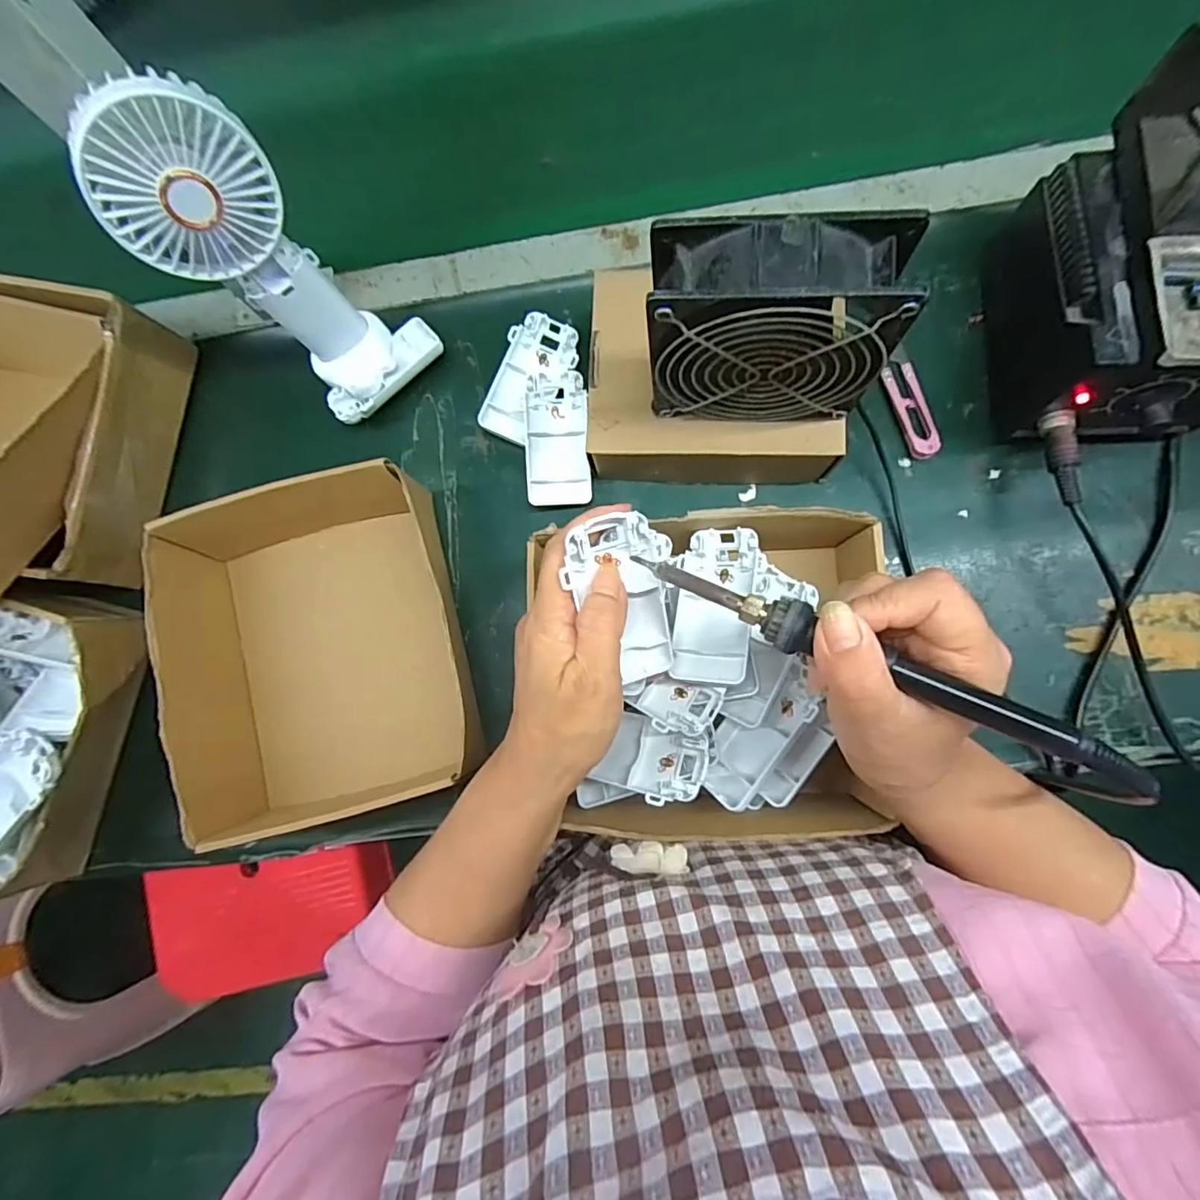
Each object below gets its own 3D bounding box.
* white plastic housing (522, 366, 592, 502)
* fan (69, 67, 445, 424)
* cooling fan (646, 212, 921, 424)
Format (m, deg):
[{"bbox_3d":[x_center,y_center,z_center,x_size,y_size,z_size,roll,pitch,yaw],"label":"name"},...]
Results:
[{"bbox_3d":[-0.030,-0.116,0.410,0.044,0.024,0.094,-3,83,4],"label":"white plastic housing"},{"bbox_3d":[-0.189,-0.196,0.347,0.094,0.188,0.095,42,88,8],"label":"fan"},{"bbox_3d":[0.086,-0.139,0.299,0.117,0.113,0.044,5,85,6],"label":"cooling fan"}]

